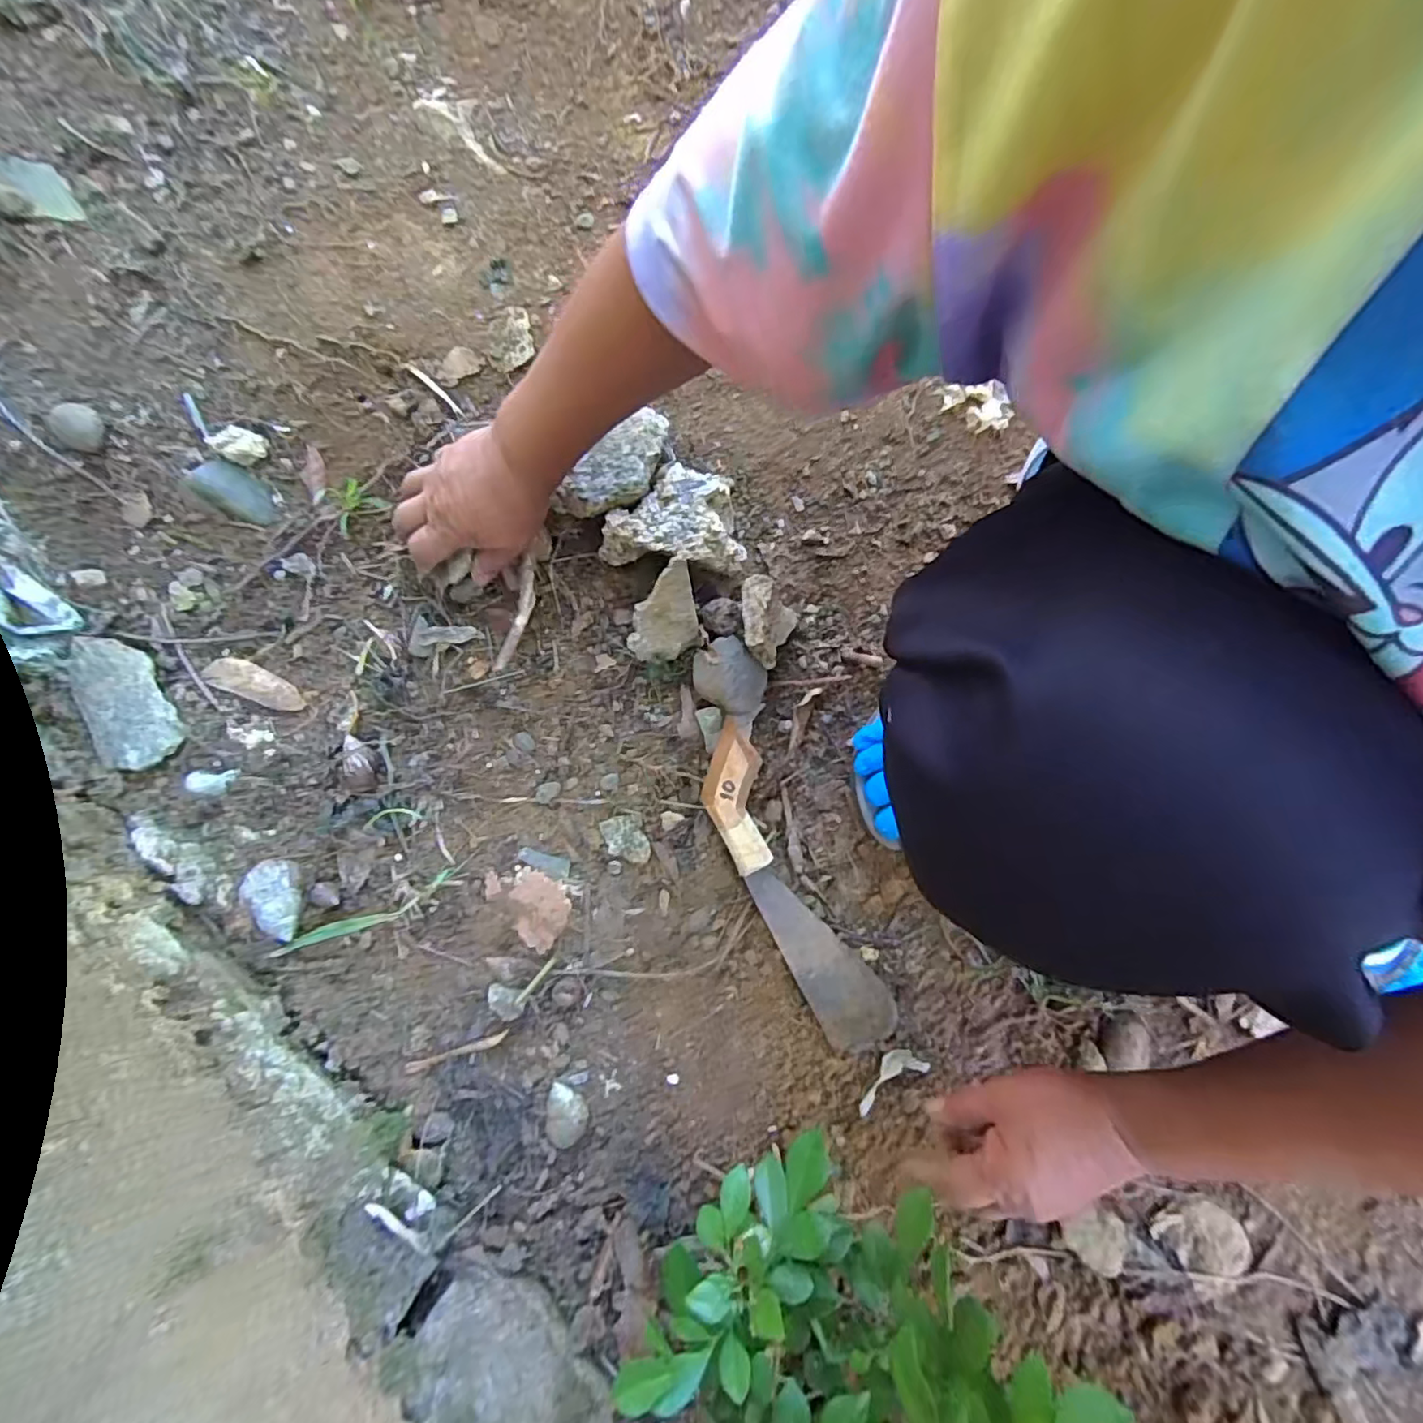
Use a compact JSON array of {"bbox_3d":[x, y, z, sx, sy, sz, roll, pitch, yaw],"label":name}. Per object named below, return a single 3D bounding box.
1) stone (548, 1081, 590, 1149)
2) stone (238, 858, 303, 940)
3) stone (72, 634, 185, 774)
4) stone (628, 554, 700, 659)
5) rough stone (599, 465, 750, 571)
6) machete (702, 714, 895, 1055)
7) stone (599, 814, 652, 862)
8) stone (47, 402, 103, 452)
[{"bbox_3d":[-0.106,0.297,0.453,0.030,0.014,0.043,3,75,0],"label":"stone"},{"bbox_3d":[-0.322,0.139,0.460,0.031,0.024,0.060,-23,77,-7],"label":"stone"},{"bbox_3d":[-0.445,-0.007,0.471,0.051,0.017,0.103,-24,90,-22],"label":"stone"},{"bbox_3d":[-0.041,-0.082,0.501,0.057,0.022,0.080,-8,119,2],"label":"stone"},{"bbox_3d":[-0.034,-0.152,0.511,0.111,0.051,0.082,-6,76,-3],"label":"rough stone"},{"bbox_3d":[0.064,0.142,0.502,0.061,0.023,0.276,-27,92,-8],"label":"machete"},{"bbox_3d":[-0.070,0.104,0.504,0.033,0.011,0.041,-19,76,-6],"label":"stone"},{"bbox_3d":[-0.522,-0.236,0.507,0.046,0.012,0.034,34,77,8],"label":"stone"}]

